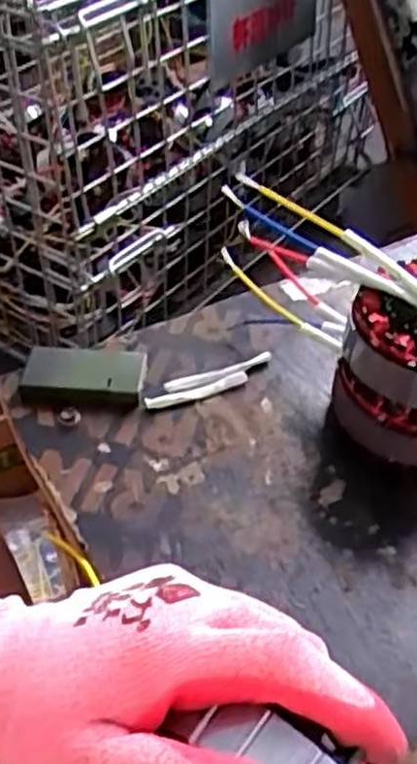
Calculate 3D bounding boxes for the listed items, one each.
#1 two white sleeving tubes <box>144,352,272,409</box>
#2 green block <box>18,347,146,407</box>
[{"bbox_3d":[0.001,0.000,0.444,0.078,0.007,0.016,-16,48,-17],"label":"two white sleeving tubes"},{"bbox_3d":[-0.071,-0.003,0.441,0.068,0.014,0.033,1,45,-1],"label":"green block"}]

